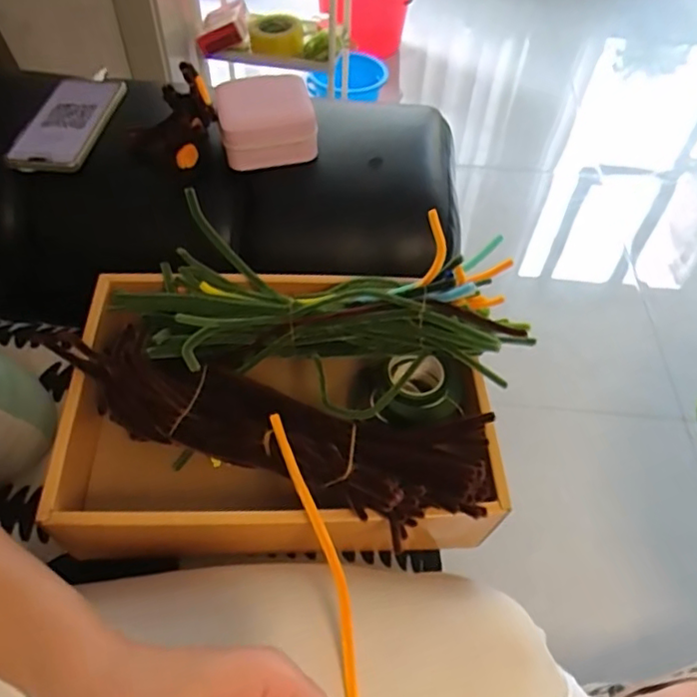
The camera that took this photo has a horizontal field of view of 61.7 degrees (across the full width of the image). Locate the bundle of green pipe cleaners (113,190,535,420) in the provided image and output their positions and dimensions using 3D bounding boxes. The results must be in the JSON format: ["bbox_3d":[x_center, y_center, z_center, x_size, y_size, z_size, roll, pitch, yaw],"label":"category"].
[{"bbox_3d":[-0.028,-0.032,0.488,0.327,0.086,0.149,11,51,6],"label":"bundle of green pipe cleaners"}]

